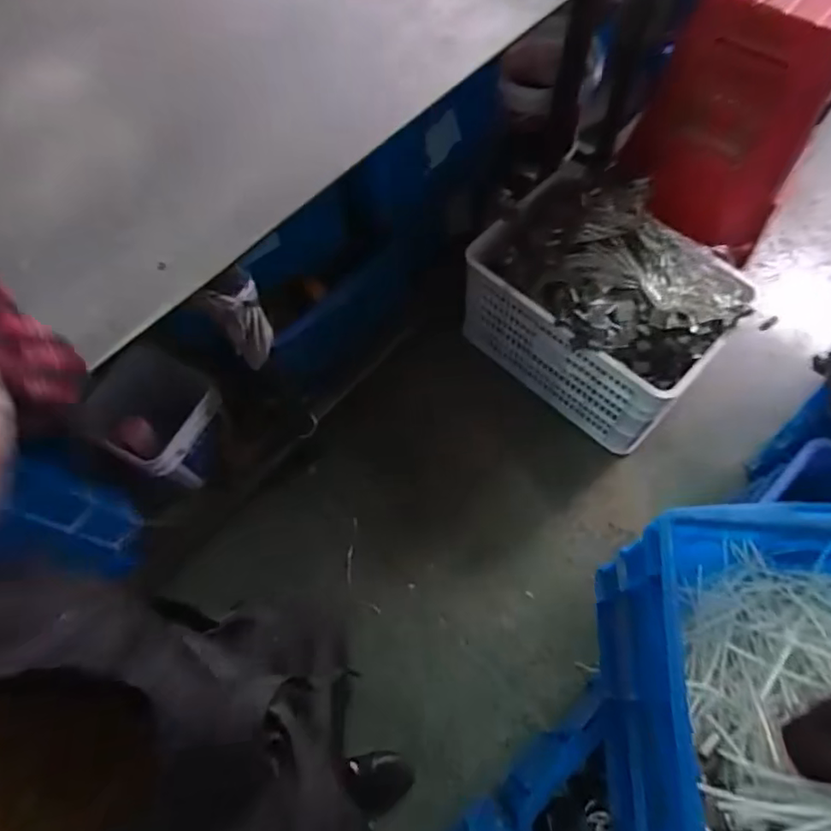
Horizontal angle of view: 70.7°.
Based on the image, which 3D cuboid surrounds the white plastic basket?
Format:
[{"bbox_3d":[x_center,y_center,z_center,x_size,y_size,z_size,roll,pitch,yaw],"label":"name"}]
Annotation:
[{"bbox_3d":[0.422,-0.245,1.346,0.525,0.361,0.381,36,69,21],"label":"white plastic basket"}]

